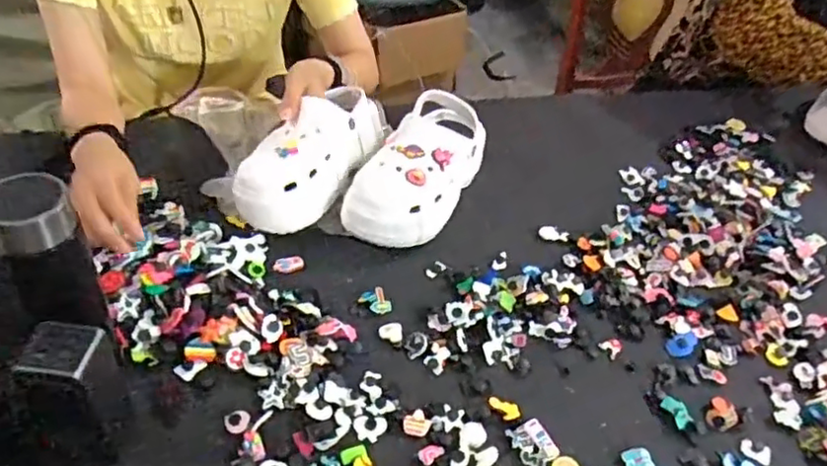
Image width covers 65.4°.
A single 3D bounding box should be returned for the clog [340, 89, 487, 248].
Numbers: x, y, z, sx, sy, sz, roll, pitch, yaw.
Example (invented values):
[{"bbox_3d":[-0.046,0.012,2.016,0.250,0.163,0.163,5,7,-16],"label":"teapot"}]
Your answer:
[{"bbox_3d":[0.009,-0.072,0.795,0.104,0.101,0.222,23,45,14],"label":"clog"}]

